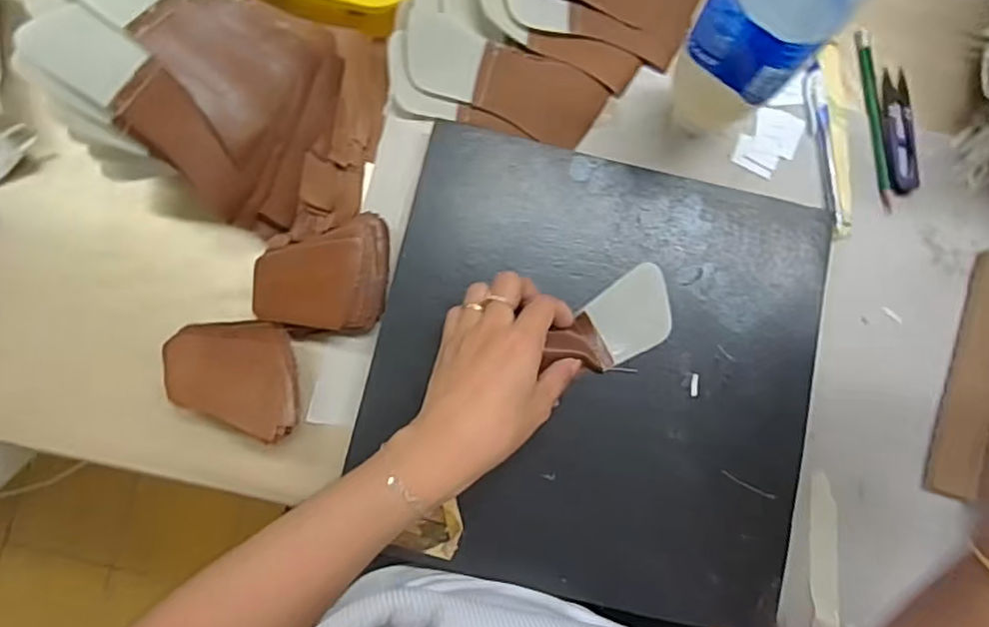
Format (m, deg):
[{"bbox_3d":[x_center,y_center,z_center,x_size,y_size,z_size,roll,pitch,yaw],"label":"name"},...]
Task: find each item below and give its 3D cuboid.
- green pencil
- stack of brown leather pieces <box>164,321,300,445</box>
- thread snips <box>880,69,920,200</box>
[{"bbox_3d":[0.294,-0.149,0.472,0.011,0.009,0.141,-5,86,-2],"label":"green pencil"},{"bbox_3d":[-0.182,0.046,0.425,0.087,0.026,0.078,-1,86,-2],"label":"stack of brown leather pieces"},{"bbox_3d":[0.315,-0.141,0.475,0.022,0.006,0.098,0,86,-2],"label":"thread snips"}]

